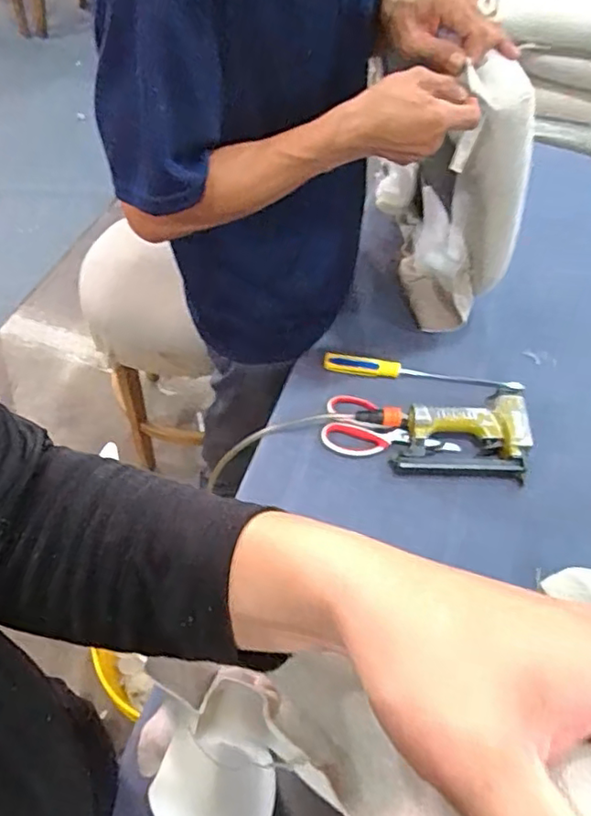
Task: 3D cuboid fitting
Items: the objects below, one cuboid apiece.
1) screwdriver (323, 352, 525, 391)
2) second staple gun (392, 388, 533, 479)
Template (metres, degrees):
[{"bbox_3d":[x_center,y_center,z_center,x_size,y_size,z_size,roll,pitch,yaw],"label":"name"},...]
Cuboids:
[{"bbox_3d":[0.194,-0.055,0.910,0.300,0.027,0.024,6,55,-1],"label":"screwdriver"},{"bbox_3d":[0.239,0.032,0.841,0.171,0.040,0.123,5,55,-2],"label":"second staple gun"}]

